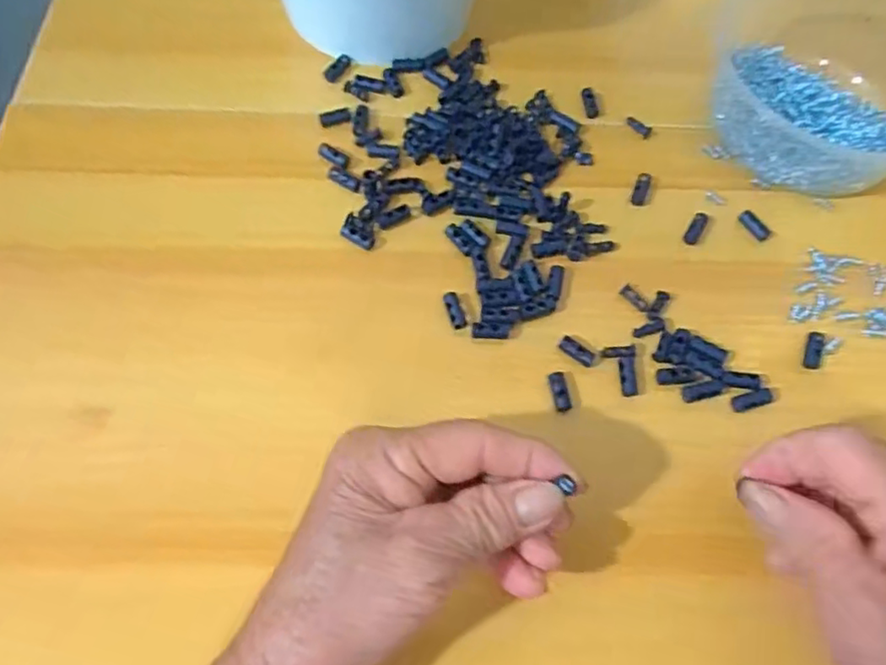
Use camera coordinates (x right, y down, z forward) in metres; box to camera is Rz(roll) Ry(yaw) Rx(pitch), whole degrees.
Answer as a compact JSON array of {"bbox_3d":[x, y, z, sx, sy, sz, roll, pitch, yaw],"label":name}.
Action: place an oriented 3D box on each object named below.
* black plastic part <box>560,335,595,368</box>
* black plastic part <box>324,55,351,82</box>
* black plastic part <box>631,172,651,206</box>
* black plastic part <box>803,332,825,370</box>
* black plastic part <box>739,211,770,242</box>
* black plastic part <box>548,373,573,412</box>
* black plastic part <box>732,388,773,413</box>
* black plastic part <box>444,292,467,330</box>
[{"bbox_3d":[0.066,0.009,0.305,0.018,0.005,0.008,37,68,13],"label":"black plastic part"},{"bbox_3d":[-0.064,-0.162,0.385,0.009,0.005,0.020,36,67,13],"label":"black plastic part"},{"bbox_3d":[0.110,-0.080,0.348,0.008,0.004,0.022,20,65,6],"label":"black plastic part"},{"bbox_3d":[0.183,0.009,0.309,0.008,0.005,0.020,23,65,7],"label":"black plastic part"},{"bbox_3d":[0.169,-0.058,0.339,0.008,0.005,0.019,-29,70,-16],"label":"black plastic part"},{"bbox_3d":[0.055,0.028,0.296,0.008,0.007,0.019,-7,65,-7],"label":"black plastic part"},{"bbox_3d":[0.148,0.032,0.298,0.021,0.005,0.008,-14,66,-10],"label":"black plastic part"},{"bbox_3d":[0.006,-0.011,0.311,0.007,0.004,0.020,-18,80,-8],"label":"black plastic part"}]

